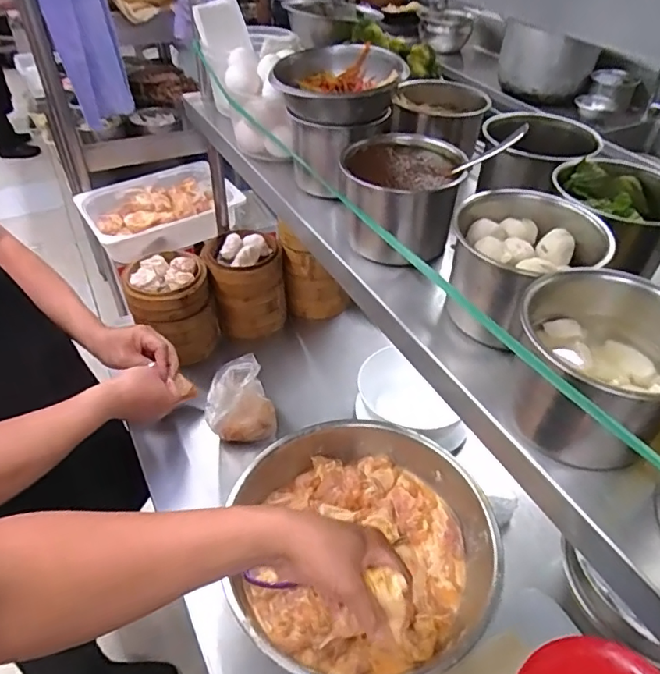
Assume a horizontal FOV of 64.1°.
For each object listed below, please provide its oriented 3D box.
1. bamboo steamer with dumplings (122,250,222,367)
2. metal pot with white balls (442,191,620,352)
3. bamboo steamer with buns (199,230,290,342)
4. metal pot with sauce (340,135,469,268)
[{"bbox_3d":[-0.292,-0.057,0.977,0.139,0.156,0.147,-19,46,-20],"label":"bamboo steamer with dumplings"},{"bbox_3d":[0.161,-0.054,0.450,0.116,0.101,0.101,12,44,12],"label":"metal pot with white balls"},{"bbox_3d":[-0.163,-0.106,1.045,0.148,0.173,0.129,-5,43,-6],"label":"bamboo steamer with buns"},{"bbox_3d":[0.072,-0.141,0.542,0.111,0.093,0.100,8,43,8],"label":"metal pot with sauce"}]

